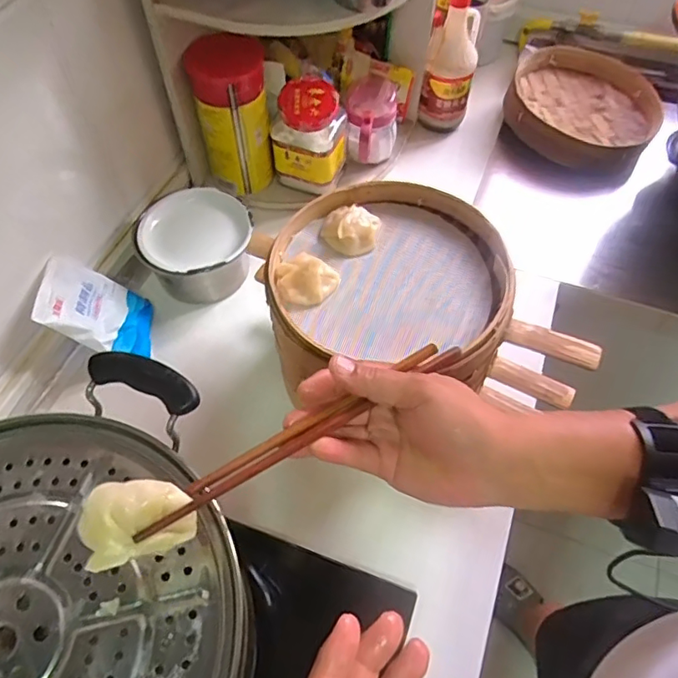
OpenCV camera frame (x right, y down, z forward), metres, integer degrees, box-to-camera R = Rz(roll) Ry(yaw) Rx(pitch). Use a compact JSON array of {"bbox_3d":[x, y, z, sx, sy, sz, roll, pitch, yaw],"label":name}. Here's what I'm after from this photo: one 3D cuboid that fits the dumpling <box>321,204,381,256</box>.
[{"bbox_3d":[0.011,-0.122,0.601,0.060,0.027,0.049,16,60,10],"label":"dumpling"}]

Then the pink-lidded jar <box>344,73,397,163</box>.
[{"bbox_3d":[0.051,-0.340,0.858,0.079,0.088,0.113,3,59,3],"label":"pink-lidded jar"}]

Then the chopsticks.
[{"bbox_3d":[-0.017,0.058,0.363,0.241,0.016,0.020,-28,62,-21],"label":"chopsticks"}]

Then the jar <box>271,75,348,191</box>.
[{"bbox_3d":[-0.045,-0.296,0.804,0.107,0.143,0.081,1,58,1],"label":"jar"}]

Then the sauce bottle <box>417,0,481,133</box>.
[{"bbox_3d":[0.180,-0.436,0.887,0.080,0.217,0.071,12,59,8],"label":"sauce bottle"}]

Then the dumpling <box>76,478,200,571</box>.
[{"bbox_3d":[-0.116,0.106,0.321,0.057,0.038,0.040,-20,60,-11],"label":"dumpling"}]

